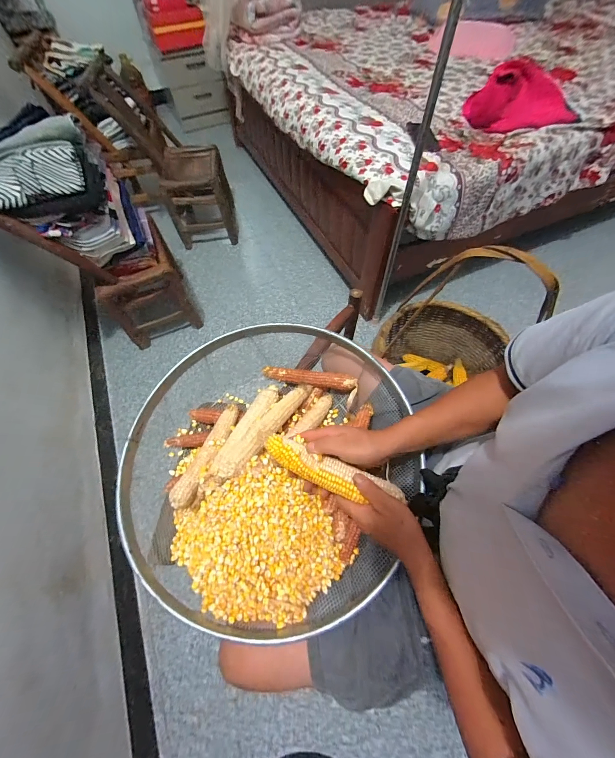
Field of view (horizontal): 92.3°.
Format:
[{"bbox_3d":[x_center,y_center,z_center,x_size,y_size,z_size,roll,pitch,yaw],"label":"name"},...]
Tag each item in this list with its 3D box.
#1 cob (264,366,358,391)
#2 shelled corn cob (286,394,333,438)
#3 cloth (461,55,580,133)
[{"bbox_3d":[0.000,-0.001,0.618,0.198,0.042,0.033,9,60,7],"label":"cob"},{"bbox_3d":[0.010,0.074,0.588,0.039,0.028,0.123,35,66,20],"label":"shelled corn cob"},{"bbox_3d":[0.824,-1.054,1.074,0.340,0.102,0.624,32,65,19],"label":"cloth"}]

